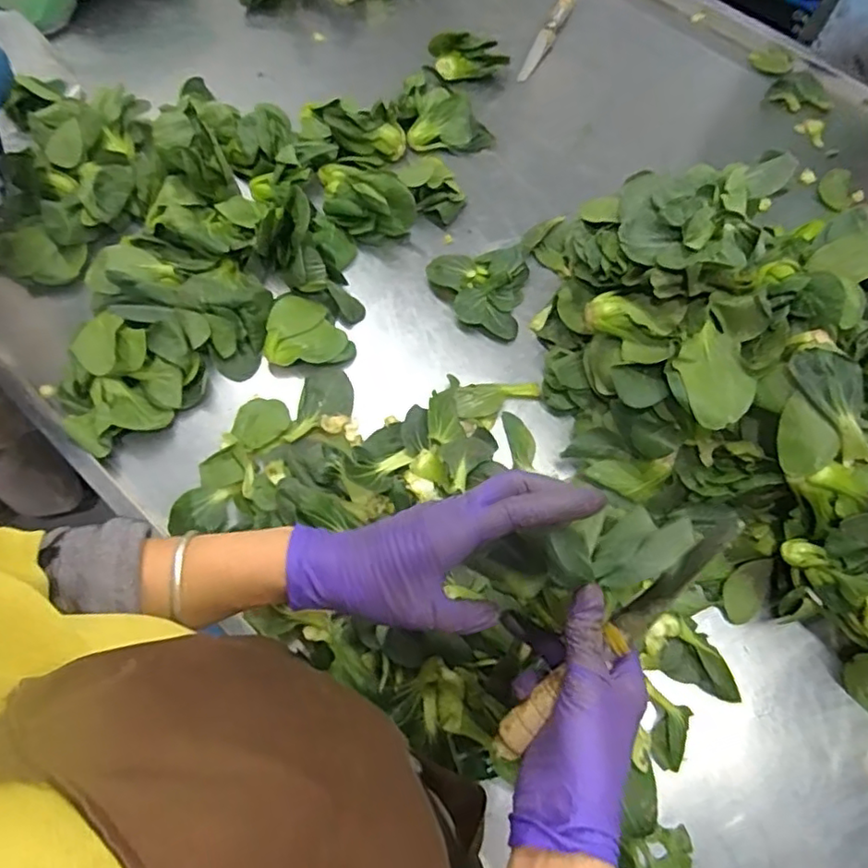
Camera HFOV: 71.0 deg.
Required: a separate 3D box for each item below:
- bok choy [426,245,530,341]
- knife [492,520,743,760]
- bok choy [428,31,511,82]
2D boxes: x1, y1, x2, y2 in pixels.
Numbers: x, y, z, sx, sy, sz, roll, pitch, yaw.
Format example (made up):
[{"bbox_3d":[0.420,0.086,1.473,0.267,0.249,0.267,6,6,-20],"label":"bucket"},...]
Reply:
[{"bbox_3d":[0.049,-0.173,0.709,0.112,0.030,0.108,13,67,3],"label":"bok choy"},{"bbox_3d":[0.116,0.131,0.390,0.207,0.017,0.020,-43,74,1],"label":"knife"},{"bbox_3d":[0.052,-0.532,0.861,0.111,0.047,0.052,-13,68,-8],"label":"bok choy"}]

